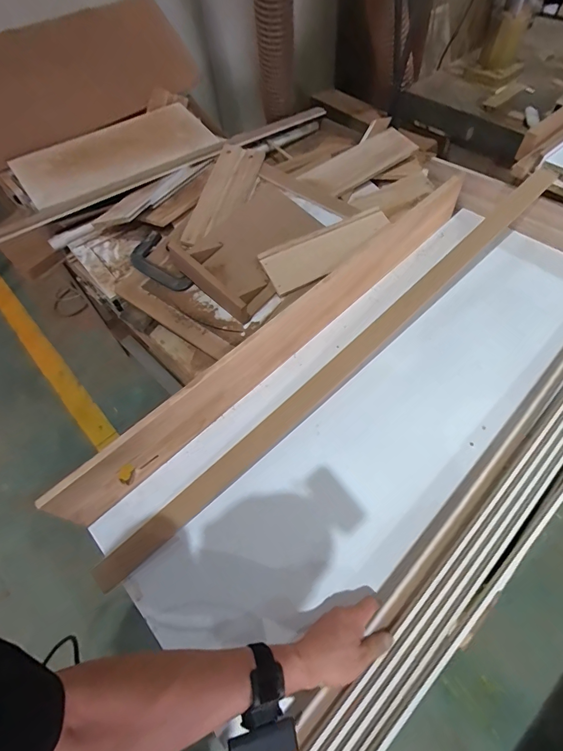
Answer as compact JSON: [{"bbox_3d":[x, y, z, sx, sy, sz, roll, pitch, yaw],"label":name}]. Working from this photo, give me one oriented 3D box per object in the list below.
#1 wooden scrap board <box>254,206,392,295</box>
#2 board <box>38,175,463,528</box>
[{"bbox_3d":[0.113,-0.300,0.860,0.320,0.012,0.117,-28,73,-9],"label":"wooden scrap board"},{"bbox_3d":[0.043,-0.110,0.735,1.042,0.138,0.023,-41,64,-19],"label":"board"}]

